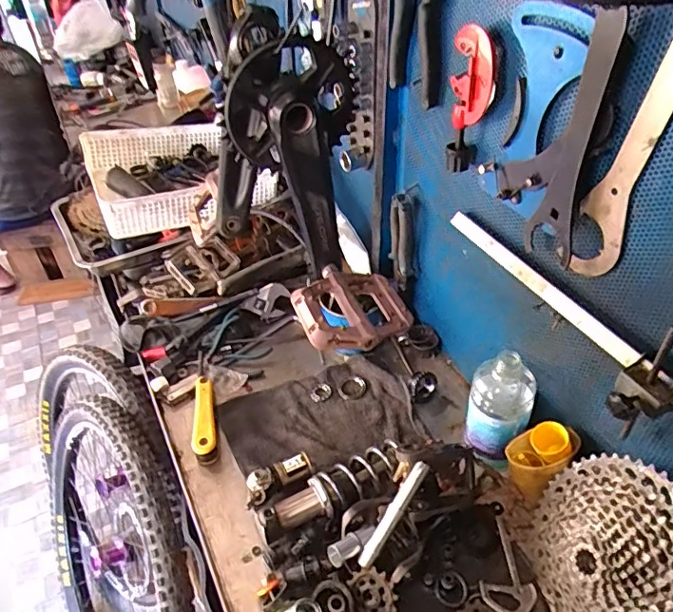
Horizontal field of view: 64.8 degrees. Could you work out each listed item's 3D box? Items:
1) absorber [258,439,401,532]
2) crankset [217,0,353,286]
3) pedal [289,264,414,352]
[{"bbox_3d":[0.000,0.223,0.639,0.189,0.045,0.055,-25,45,-24],"label":"absorber"},{"bbox_3d":[-0.052,-0.147,0.511,0.138,0.250,0.074,-7,41,-5],"label":"crankset"},{"bbox_3d":[0.014,-0.002,0.540,0.109,0.031,0.110,-17,42,-17],"label":"pedal"}]

